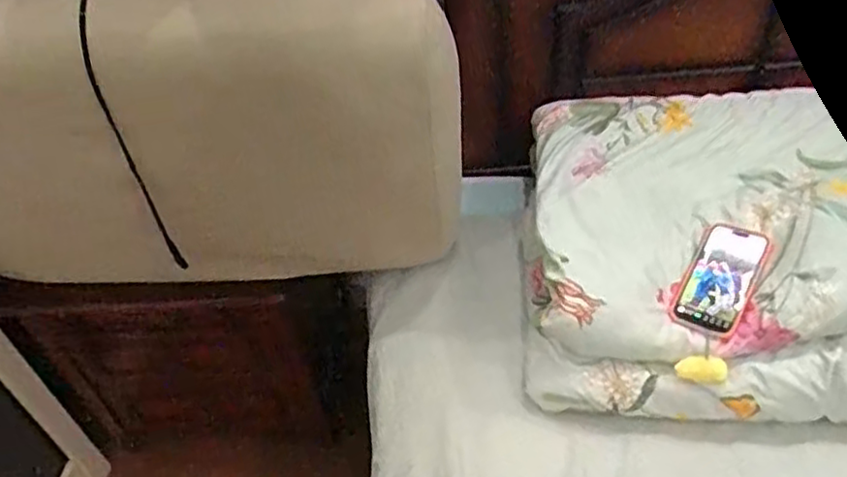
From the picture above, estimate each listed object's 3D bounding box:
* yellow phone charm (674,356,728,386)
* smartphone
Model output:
[{"bbox_3d":[0.335,0.157,0.829,0.057,0.035,0.016,4,15,6],"label":"yellow phone charm"},{"bbox_3d":[0.371,0.049,0.853,0.079,0.012,0.150,25,74,26],"label":"smartphone"}]

